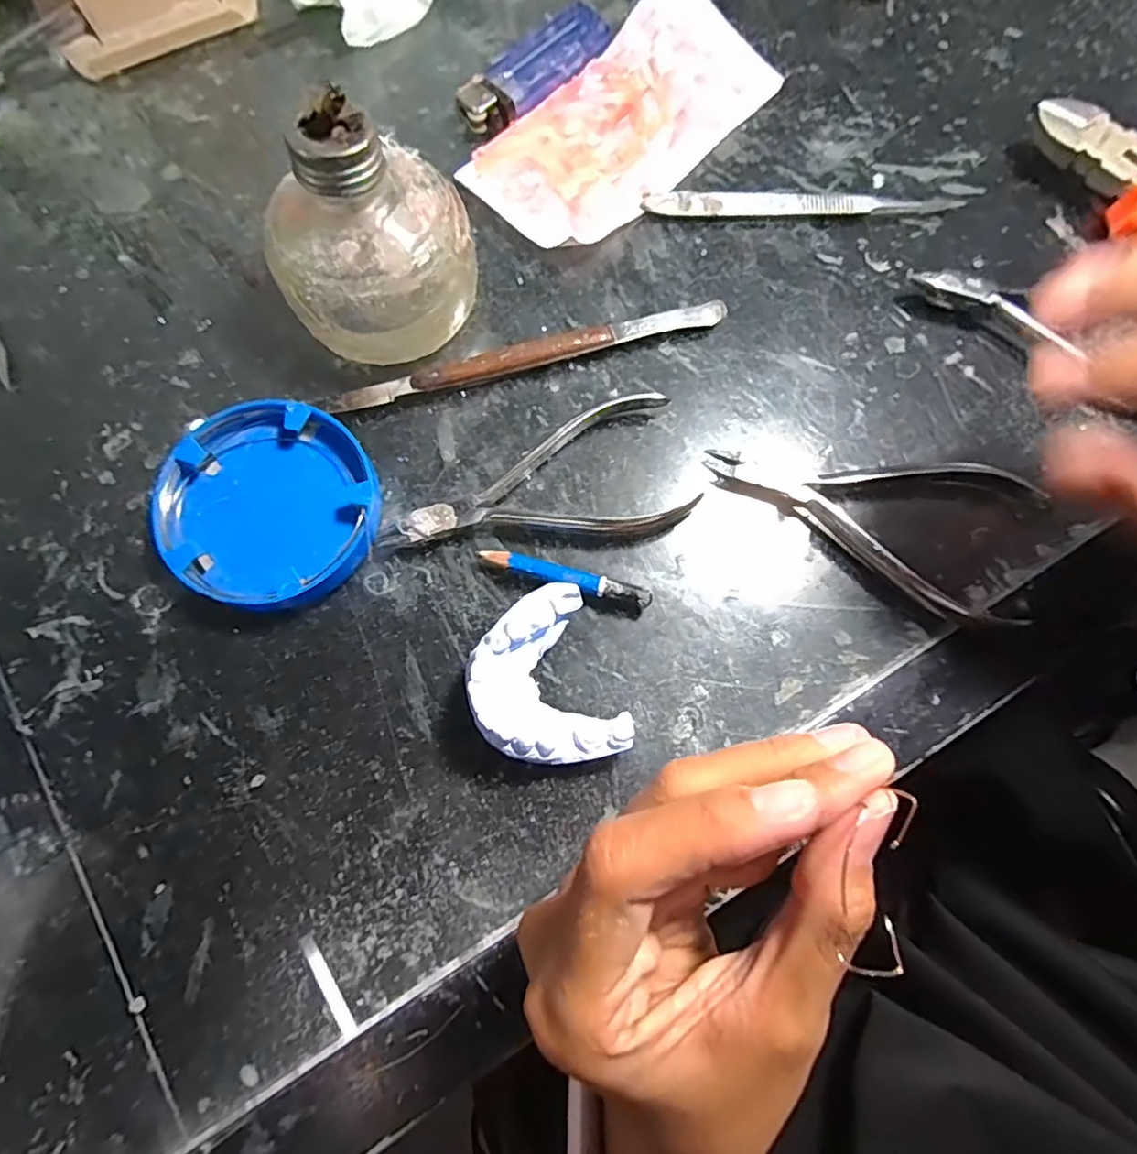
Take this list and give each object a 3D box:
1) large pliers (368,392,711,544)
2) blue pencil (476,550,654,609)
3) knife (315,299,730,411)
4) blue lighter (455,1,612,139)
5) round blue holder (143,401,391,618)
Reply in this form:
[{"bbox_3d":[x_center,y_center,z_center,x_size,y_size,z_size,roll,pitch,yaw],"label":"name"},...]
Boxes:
[{"bbox_3d":[-0.013,-0.034,0.233,0.118,0.012,0.052,-14,78,-3],"label":"large pliers"},{"bbox_3d":[-0.001,0.001,0.225,0.064,0.012,0.009,13,78,3],"label":"blue pencil"},{"bbox_3d":[-0.016,-0.089,0.246,0.164,0.010,0.011,-16,78,-4],"label":"knife"},{"bbox_3d":[-0.016,-0.232,0.276,0.080,0.010,0.026,-44,81,-9],"label":"blue lighter"},{"bbox_3d":[-0.113,-0.028,0.229,0.080,0.016,0.077,0,78,0],"label":"round blue holder"}]

